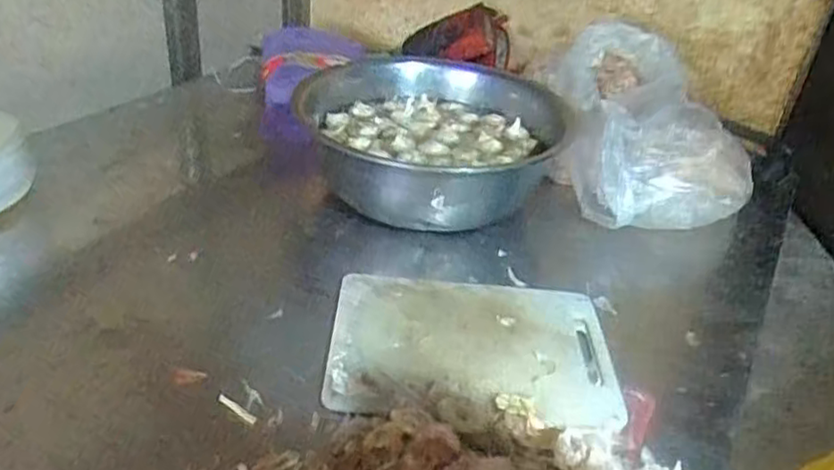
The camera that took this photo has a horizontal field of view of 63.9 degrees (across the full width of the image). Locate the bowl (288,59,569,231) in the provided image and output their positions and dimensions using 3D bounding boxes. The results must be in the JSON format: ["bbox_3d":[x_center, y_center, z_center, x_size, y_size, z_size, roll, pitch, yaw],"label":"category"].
[{"bbox_3d":[0.025,-0.152,1.152,0.410,0.157,0.462,20,35,21],"label":"bowl"}]

